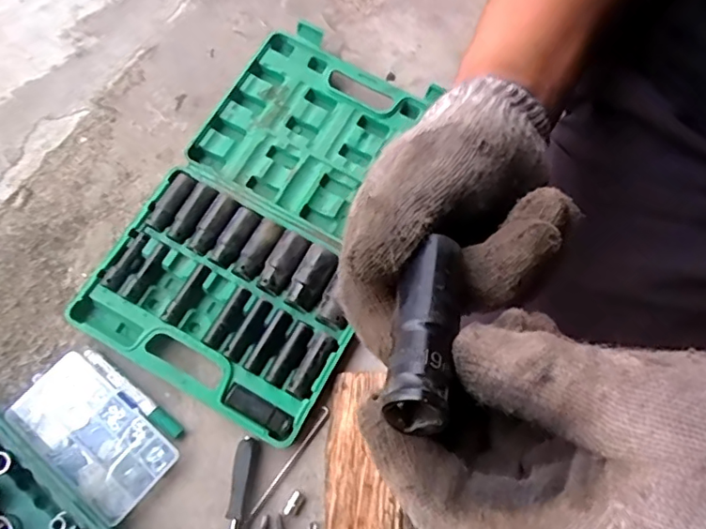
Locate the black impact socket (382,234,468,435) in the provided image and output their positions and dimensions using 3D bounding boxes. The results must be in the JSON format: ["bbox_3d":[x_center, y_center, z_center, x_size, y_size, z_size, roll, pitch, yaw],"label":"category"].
[{"bbox_3d":[0.026,0.020,0.197,0.021,0.017,0.074,14,52,2],"label":"black impact socket"}]

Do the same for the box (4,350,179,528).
[{"bbox_3d":[-0.285,0.186,0.603,0.173,0.024,0.099,39,74,10],"label":"box"}]

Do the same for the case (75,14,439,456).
[{"bbox_3d":[-0.095,-0.067,0.685,0.286,0.046,0.469,26,72,6],"label":"case"}]

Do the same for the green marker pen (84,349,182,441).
[{"bbox_3d":[-0.249,0.146,0.622,0.143,0.019,0.016,38,74,10],"label":"green marker pen"}]

